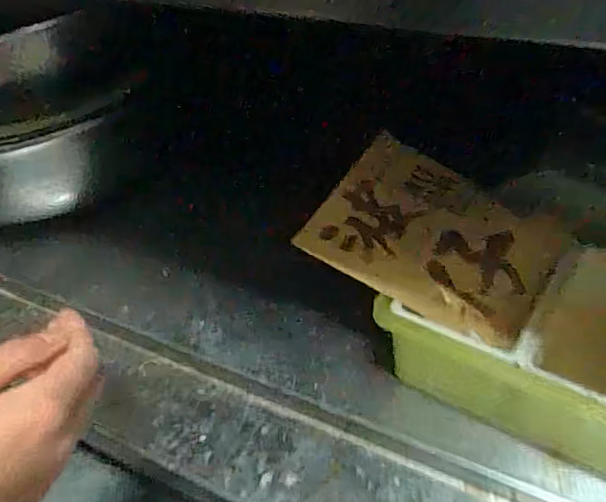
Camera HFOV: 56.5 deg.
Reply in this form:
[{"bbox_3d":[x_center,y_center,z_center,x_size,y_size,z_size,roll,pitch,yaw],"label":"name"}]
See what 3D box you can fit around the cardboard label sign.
[{"bbox_3d":[0.078,-0.010,0.340,0.137,0.005,0.104,31,63,22],"label":"cardboard label sign"}]

